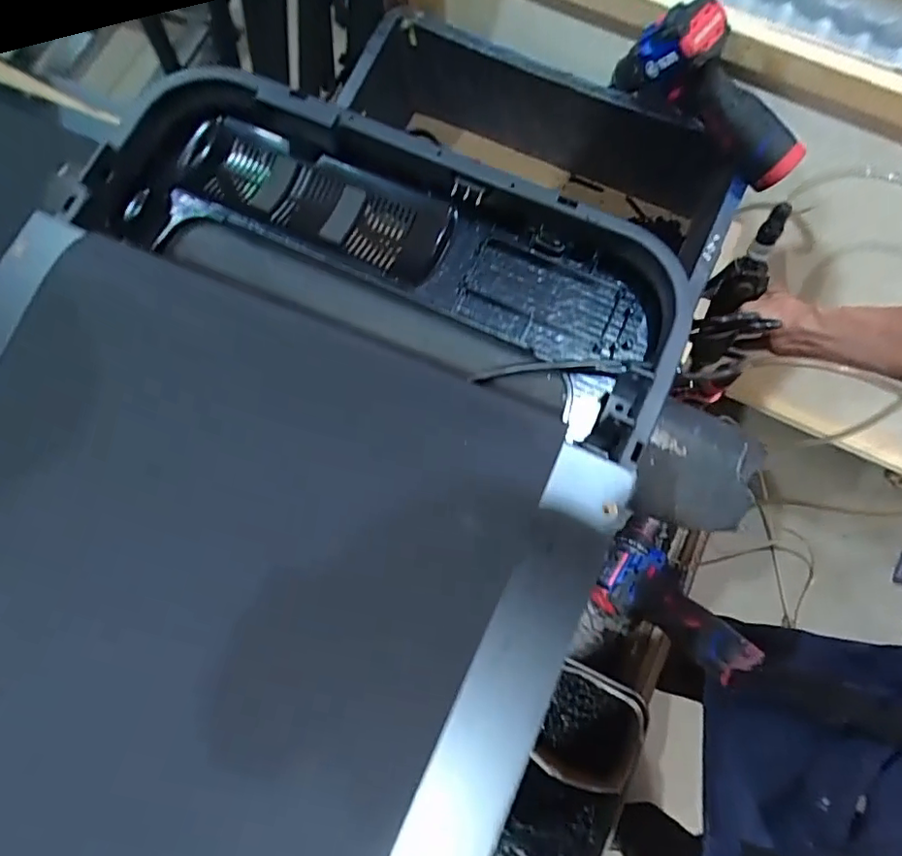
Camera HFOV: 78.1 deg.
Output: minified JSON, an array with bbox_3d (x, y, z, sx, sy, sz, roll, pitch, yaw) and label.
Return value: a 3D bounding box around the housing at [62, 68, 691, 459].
[{"bbox_3d":[-0.056,-0.145,0.453,0.491,0.069,0.175,22,77,6],"label":"housing"}]

